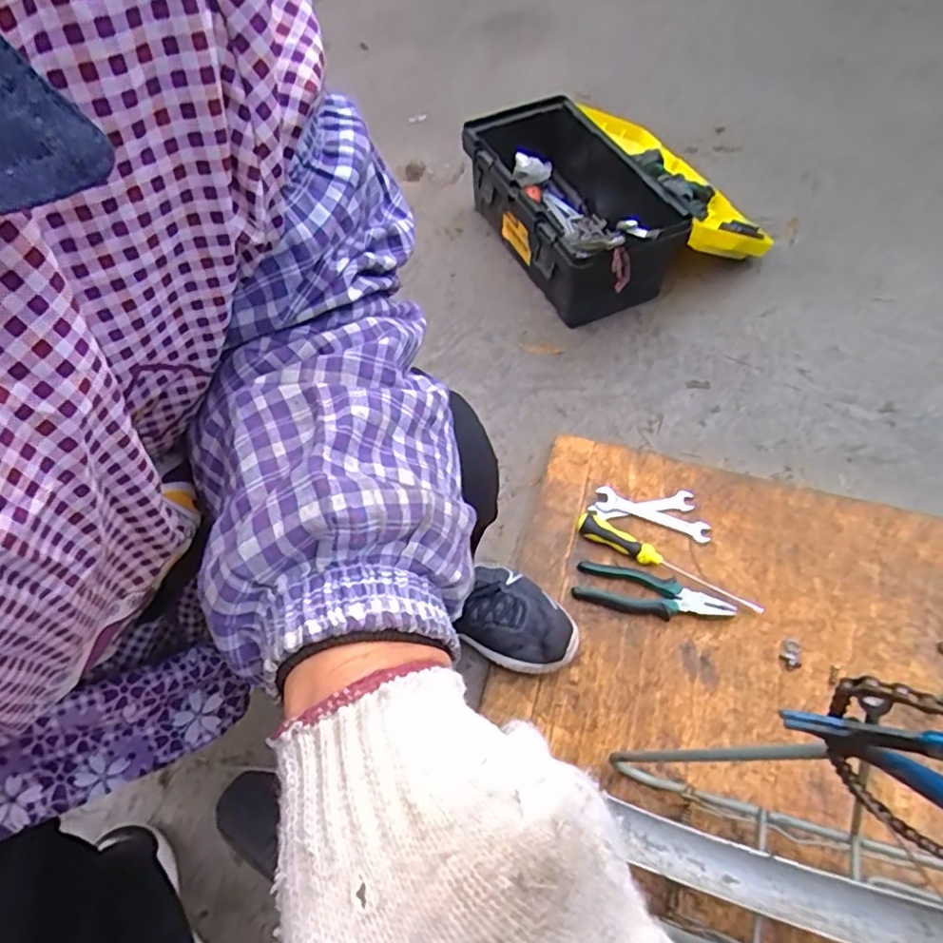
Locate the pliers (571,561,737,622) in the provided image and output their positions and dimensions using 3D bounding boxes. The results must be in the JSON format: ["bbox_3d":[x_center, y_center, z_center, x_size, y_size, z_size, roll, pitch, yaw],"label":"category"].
[{"bbox_3d":[0.232,0.158,0.771,0.194,0.014,0.056,12,60,9],"label":"pliers"}]

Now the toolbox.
[{"bbox_3d":[0.241,-0.504,1.116,0.431,0.206,0.476,-32,57,-14],"label":"toolbox"}]

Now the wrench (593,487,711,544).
[{"bbox_3d":[0.251,0.059,0.838,0.158,0.010,0.038,16,61,12],"label":"wrench"}]

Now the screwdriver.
[{"bbox_3d":[0.253,0.123,0.787,0.248,0.025,0.038,29,64,18],"label":"screwdriver"}]

